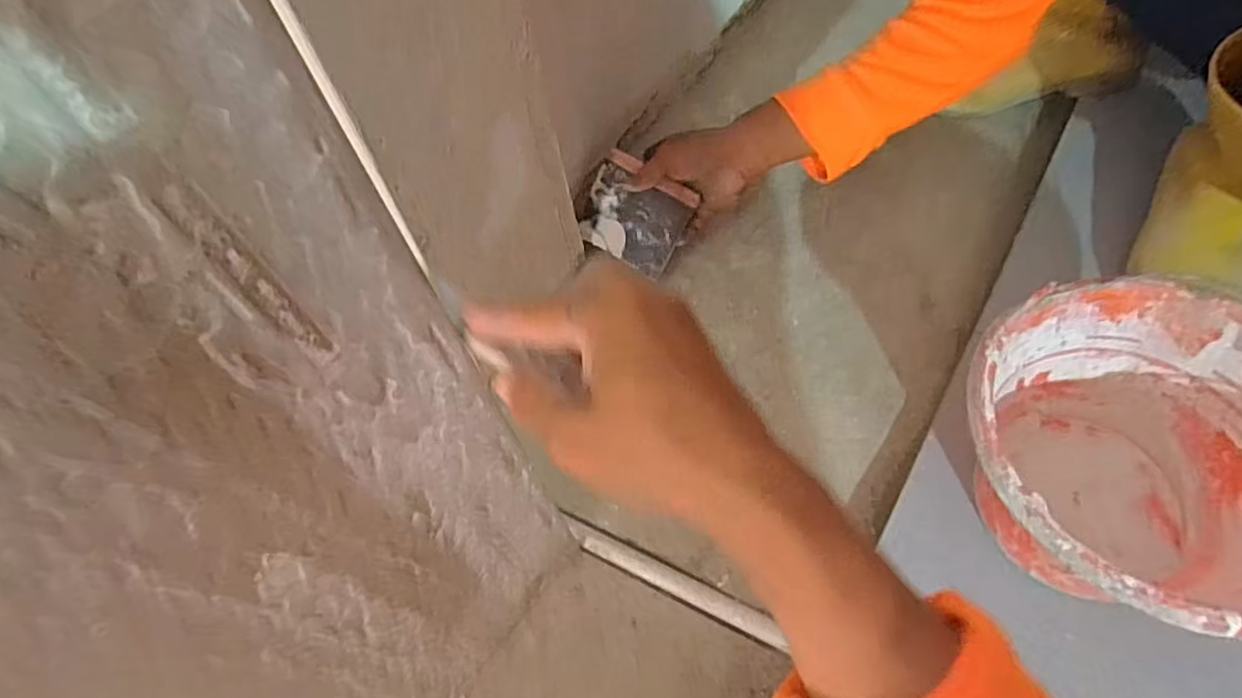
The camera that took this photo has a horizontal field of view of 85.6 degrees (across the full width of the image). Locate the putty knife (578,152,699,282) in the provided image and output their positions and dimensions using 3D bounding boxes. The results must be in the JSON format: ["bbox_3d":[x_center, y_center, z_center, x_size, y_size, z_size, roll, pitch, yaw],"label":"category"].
[{"bbox_3d":[0.015,-0.147,0.738,0.113,0.010,0.100,32,110,15],"label":"putty knife"}]

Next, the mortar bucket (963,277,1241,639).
[{"bbox_3d":[0.362,0.100,0.509,0.225,0.188,0.231,-2,59,3],"label":"mortar bucket"}]

